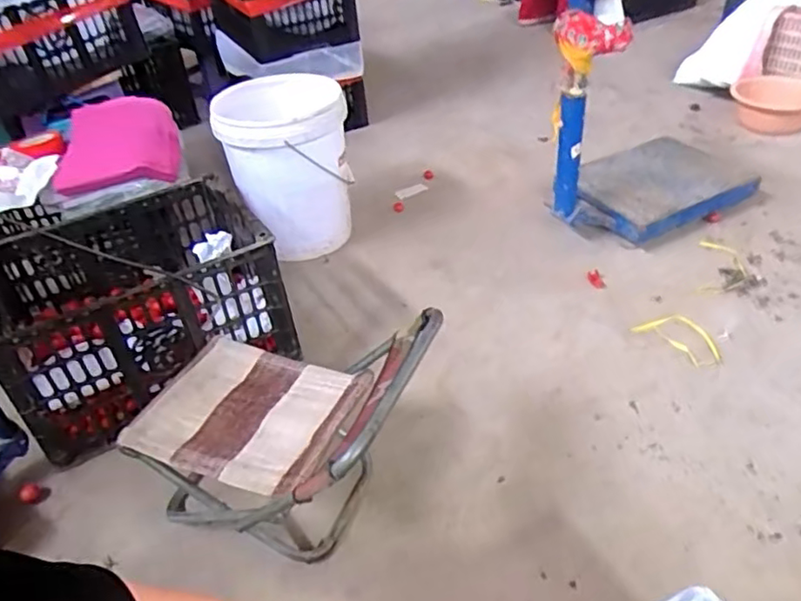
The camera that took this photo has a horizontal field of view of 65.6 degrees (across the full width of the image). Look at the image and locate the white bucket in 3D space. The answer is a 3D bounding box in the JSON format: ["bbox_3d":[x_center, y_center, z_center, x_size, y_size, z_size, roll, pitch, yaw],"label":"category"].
[{"bbox_3d":[-0.271,-0.318,1.543,0.296,0.372,0.295,-17,40,-13],"label":"white bucket"}]

